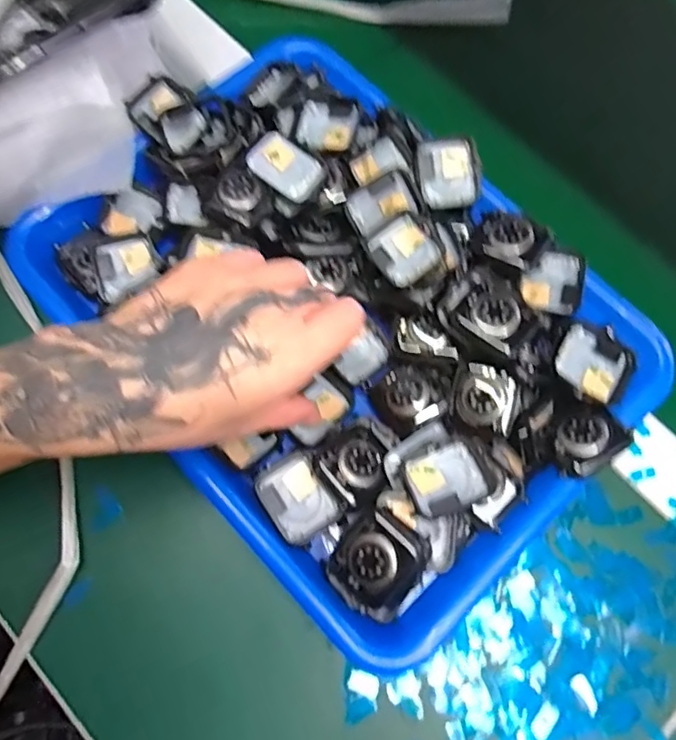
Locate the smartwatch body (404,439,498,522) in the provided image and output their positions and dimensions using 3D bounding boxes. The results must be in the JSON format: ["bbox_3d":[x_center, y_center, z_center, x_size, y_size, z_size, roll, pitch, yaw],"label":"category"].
[{"bbox_3d":[0.060,0.056,0.302,0.046,0.008,0.035,-16,74,-8],"label":"smartwatch body"}]

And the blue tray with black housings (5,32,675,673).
[{"bbox_3d":[-0.003,-0.034,0.343,0.243,0.062,0.330,-42,79,-14],"label":"blue tray with black housings"}]

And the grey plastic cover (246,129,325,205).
[{"bbox_3d":[-0.031,-0.120,0.341,0.042,0.017,0.032,36,74,8],"label":"grey plastic cover"}]

